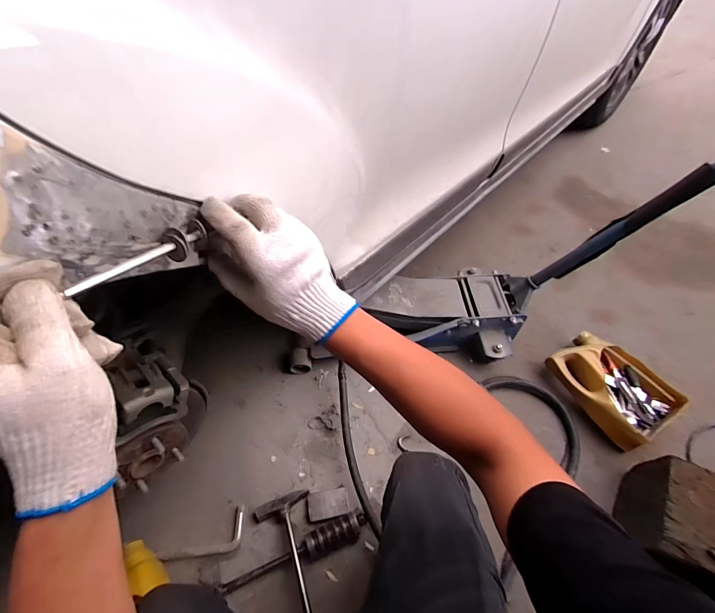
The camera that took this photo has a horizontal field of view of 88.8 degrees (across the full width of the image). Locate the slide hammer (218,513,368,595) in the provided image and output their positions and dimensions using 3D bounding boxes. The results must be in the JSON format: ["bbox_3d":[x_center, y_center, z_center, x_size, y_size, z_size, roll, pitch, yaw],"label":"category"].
[{"bbox_3d":[-0.129,0.525,0.777,0.315,0.041,0.054,-17,57,-13],"label":"slide hammer"}]

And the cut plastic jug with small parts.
[{"bbox_3d":[0.701,0.212,1.006,0.227,0.097,0.296,-24,59,-17],"label":"cut plastic jug with small parts"}]

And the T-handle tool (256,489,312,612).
[{"bbox_3d":[-0.129,0.530,0.764,0.122,0.034,0.268,-18,44,-14],"label":"T-handle tool"}]

